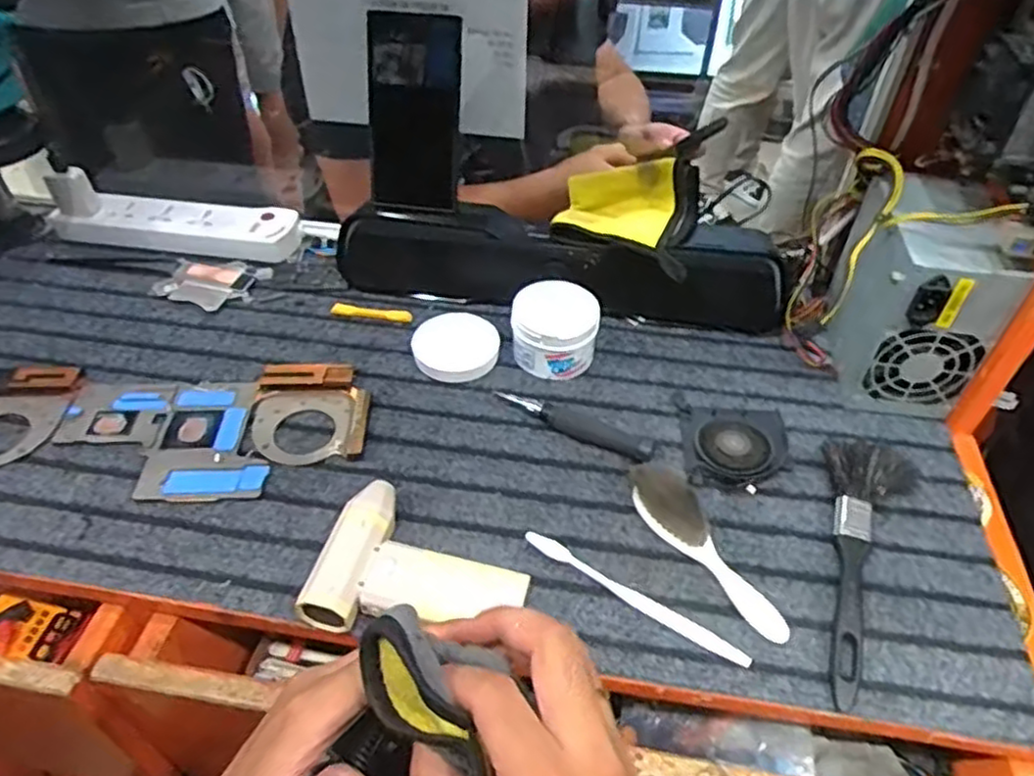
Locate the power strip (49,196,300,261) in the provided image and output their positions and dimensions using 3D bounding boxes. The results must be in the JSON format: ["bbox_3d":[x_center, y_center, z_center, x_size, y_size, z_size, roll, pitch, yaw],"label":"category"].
[{"bbox_3d":[-0.365,-0.175,0.754,0.252,0.031,0.071,6,45,5],"label":"power strip"}]

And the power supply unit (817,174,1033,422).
[{"bbox_3d":[0.332,-0.077,0.594,0.094,0.158,0.139,9,45,8],"label":"power supply unit"}]

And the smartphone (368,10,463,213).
[{"bbox_3d":[-0.091,-0.246,0.636,0.077,0.163,0.010,-1,23,-11],"label":"smartphone"}]

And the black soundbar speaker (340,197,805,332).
[{"bbox_3d":[0.039,-0.105,0.662,0.415,0.093,0.075,10,45,9],"label":"black soundbar speaker"}]

